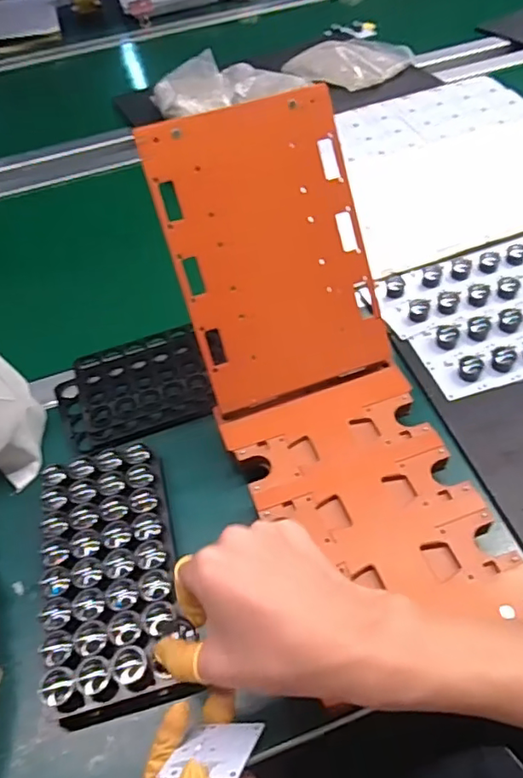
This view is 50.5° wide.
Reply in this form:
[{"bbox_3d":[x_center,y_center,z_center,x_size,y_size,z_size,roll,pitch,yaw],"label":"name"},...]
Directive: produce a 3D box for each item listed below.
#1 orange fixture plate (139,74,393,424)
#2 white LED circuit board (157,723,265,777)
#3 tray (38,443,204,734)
[{"bbox_3d":[0.009,-0.113,0.464,0.160,0.233,0.010,-18,12,-9],"label":"orange fixture plate"},{"bbox_3d":[-0.025,0.196,0.301,0.042,0.041,0.004,-12,91,19],"label":"white LED circuit board"},{"bbox_3d":[-0.114,0.135,0.419,0.095,0.041,0.190,-11,54,-3],"label":"tray"}]

